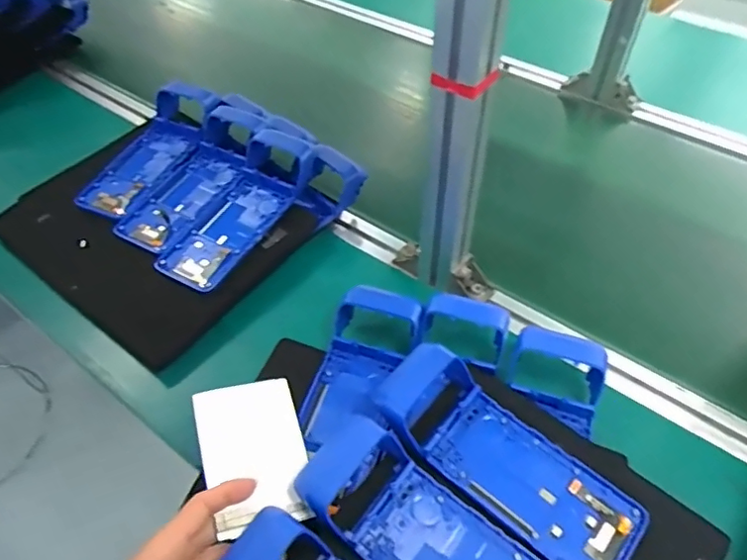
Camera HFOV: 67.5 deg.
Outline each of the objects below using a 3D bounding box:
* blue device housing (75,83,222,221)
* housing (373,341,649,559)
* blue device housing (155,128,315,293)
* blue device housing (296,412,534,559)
[{"bbox_3d":[-0.294,-0.173,0.722,0.109,0.051,0.217,18,54,16],"label":"blue device housing"},{"bbox_3d":[0.107,0.140,0.454,0.222,0.048,0.084,33,59,25],"label":"housing"},{"bbox_3d":[-0.153,-0.086,0.656,0.091,0.065,0.226,20,54,17],"label":"blue device housing"},{"bbox_3d":[0.050,0.198,0.412,0.218,0.058,0.088,34,59,26],"label":"blue device housing"}]

